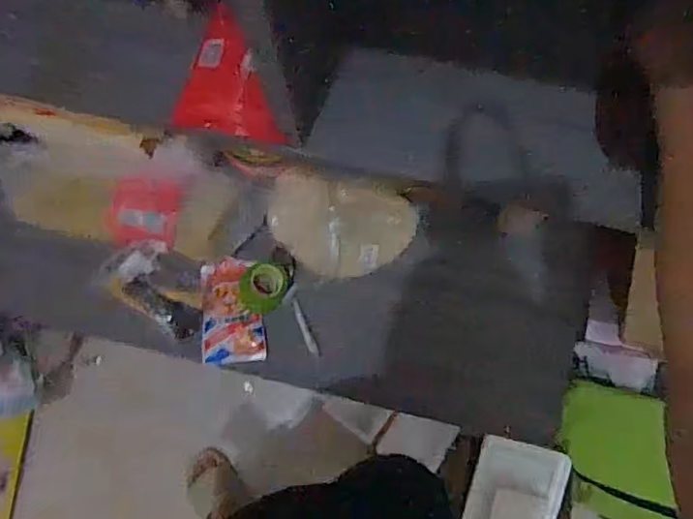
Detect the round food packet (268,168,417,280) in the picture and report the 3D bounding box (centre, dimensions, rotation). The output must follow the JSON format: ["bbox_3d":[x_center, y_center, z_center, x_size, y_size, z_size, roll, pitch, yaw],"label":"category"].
[{"bbox_3d":[-0.009,-0.048,0.882,0.224,0.035,0.152,10,99,-3],"label":"round food packet"}]

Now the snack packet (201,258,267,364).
[{"bbox_3d":[-0.180,0.081,0.894,0.094,0.021,0.160,-3,80,0],"label":"snack packet"}]

